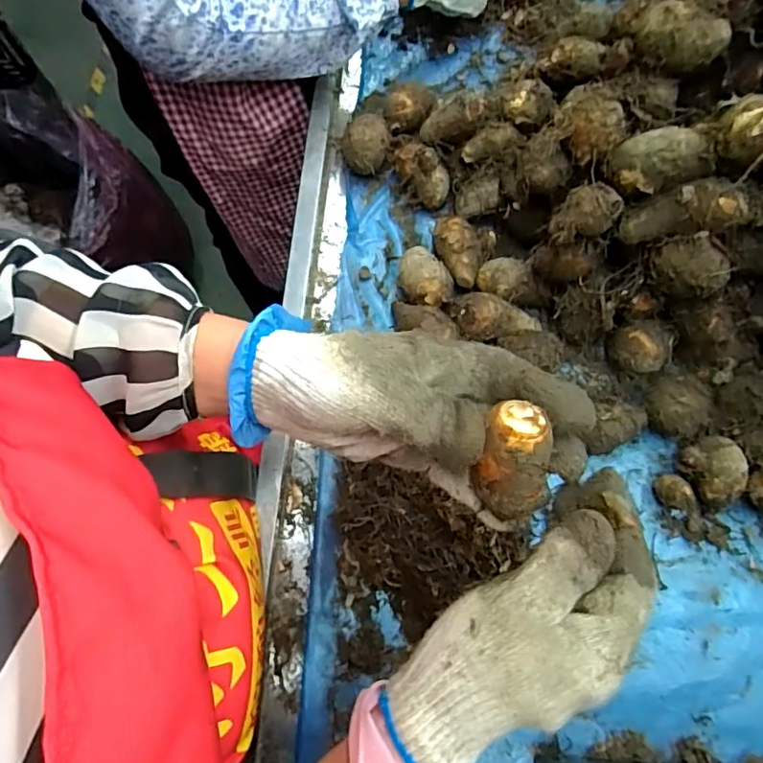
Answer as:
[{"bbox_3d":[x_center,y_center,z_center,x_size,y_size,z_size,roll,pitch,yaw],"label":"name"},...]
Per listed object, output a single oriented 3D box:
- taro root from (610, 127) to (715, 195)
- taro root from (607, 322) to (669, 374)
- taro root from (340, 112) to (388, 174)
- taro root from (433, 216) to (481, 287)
[{"bbox_3d":[0.196,-0.155,0.374,0.061,0.030,0.036,-8,73,-2],"label":"taro root"},{"bbox_3d":[0.211,-0.026,0.443,0.035,0.033,0.038,-8,73,-2],"label":"taro root"},{"bbox_3d":[-0.016,-0.224,0.517,0.045,0.043,0.054,-4,73,-1],"label":"taro root"},{"bbox_3d":[0.069,-0.111,0.481,0.034,0.035,0.066,-20,74,-6],"label":"taro root"}]

